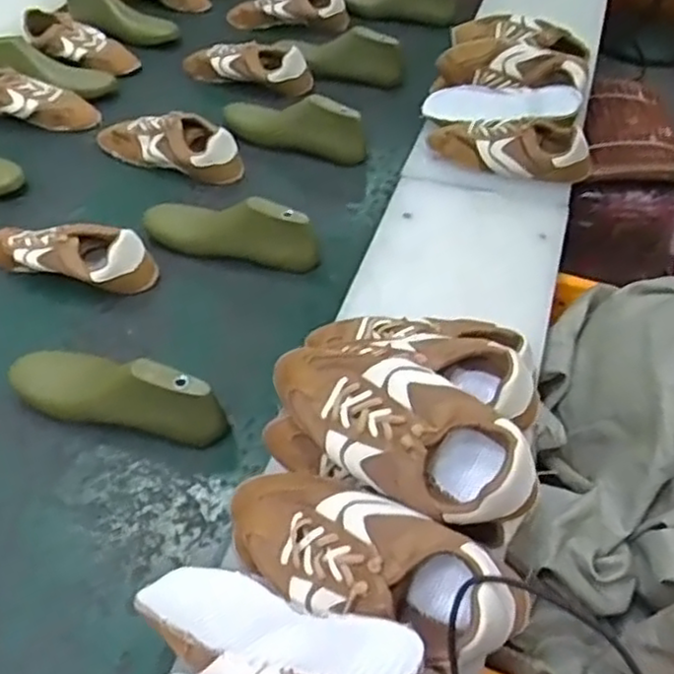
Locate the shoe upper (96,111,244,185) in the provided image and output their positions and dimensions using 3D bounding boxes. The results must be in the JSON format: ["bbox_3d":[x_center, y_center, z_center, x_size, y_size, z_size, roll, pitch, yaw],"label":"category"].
[{"bbox_3d":[-0.270,-0.308,1.118,0.253,0.075,0.074,16,50,13],"label":"shoe upper"}]

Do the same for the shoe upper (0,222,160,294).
[{"bbox_3d":[-0.368,-0.111,0.938,0.246,0.079,0.085,14,50,11],"label":"shoe upper"}]

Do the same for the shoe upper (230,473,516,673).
[{"bbox_3d":[0.014,0.172,0.547,0.244,0.081,0.099,16,49,30],"label":"shoe upper"}]

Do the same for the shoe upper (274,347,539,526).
[{"bbox_3d":[0.047,0.071,0.592,0.105,0.078,0.235,-34,57,-27],"label":"shoe upper"}]

